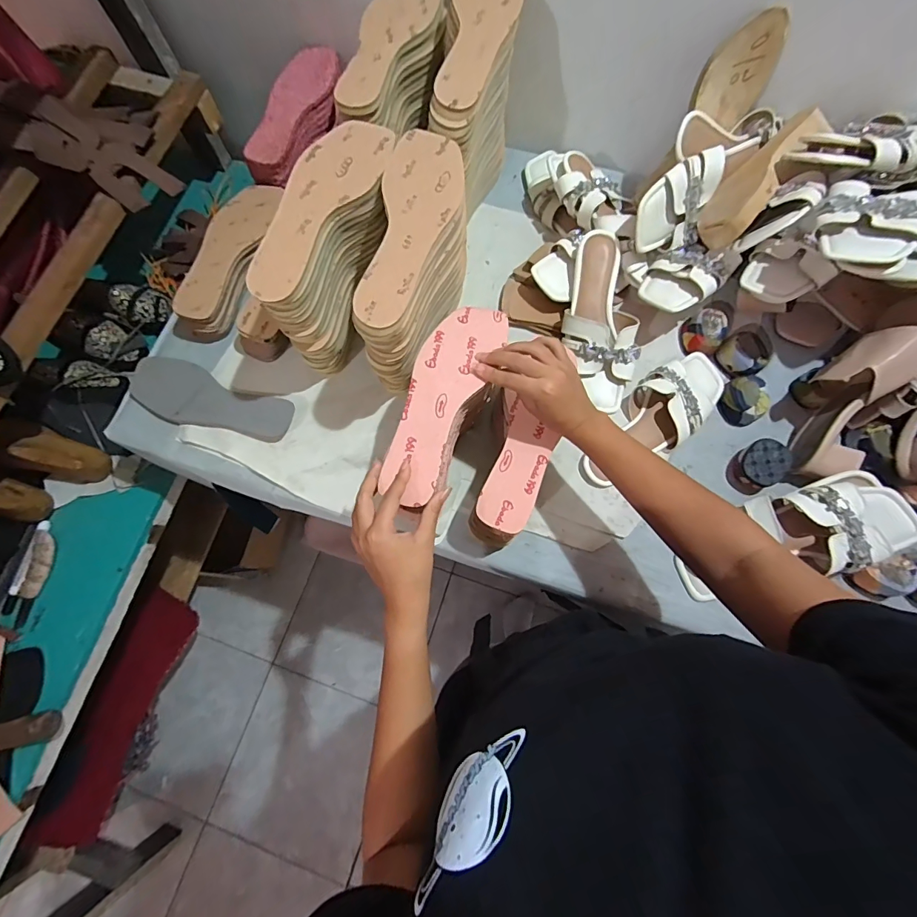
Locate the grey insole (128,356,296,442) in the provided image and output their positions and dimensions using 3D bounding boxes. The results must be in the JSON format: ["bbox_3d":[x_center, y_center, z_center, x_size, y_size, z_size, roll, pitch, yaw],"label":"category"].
[{"bbox_3d":[-0.358,-0.083,0.601,0.254,0.010,0.083,19,75,7],"label":"grey insole"}]

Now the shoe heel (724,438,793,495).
[{"bbox_3d":[0.388,0.010,0.548,0.063,0.038,0.055,-32,75,-8],"label":"shoe heel"}]

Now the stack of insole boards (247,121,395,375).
[{"bbox_3d":[-0.139,-0.233,0.534,0.081,0.210,0.225,17,74,7],"label":"stack of insole boards"}]

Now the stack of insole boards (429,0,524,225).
[{"bbox_3d":[0.029,-0.458,0.582,0.080,0.227,0.254,7,73,4],"label":"stack of insole boards"}]

